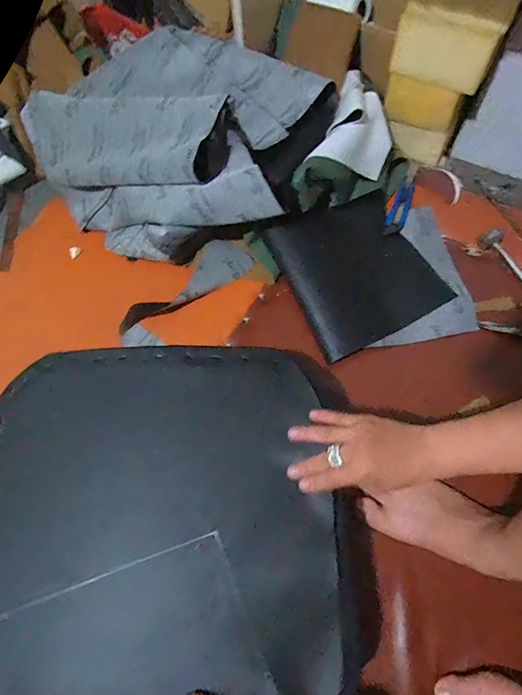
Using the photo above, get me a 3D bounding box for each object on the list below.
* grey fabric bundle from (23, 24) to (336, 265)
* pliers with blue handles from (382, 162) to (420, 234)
[{"bbox_3d":[-0.171,-0.373,0.698,0.518,0.160,0.393,20,70,9],"label":"grey fabric bundle"},{"bbox_3d":[0.280,-0.292,0.724,0.034,0.022,0.175,23,71,10],"label":"pliers with blue handles"}]

